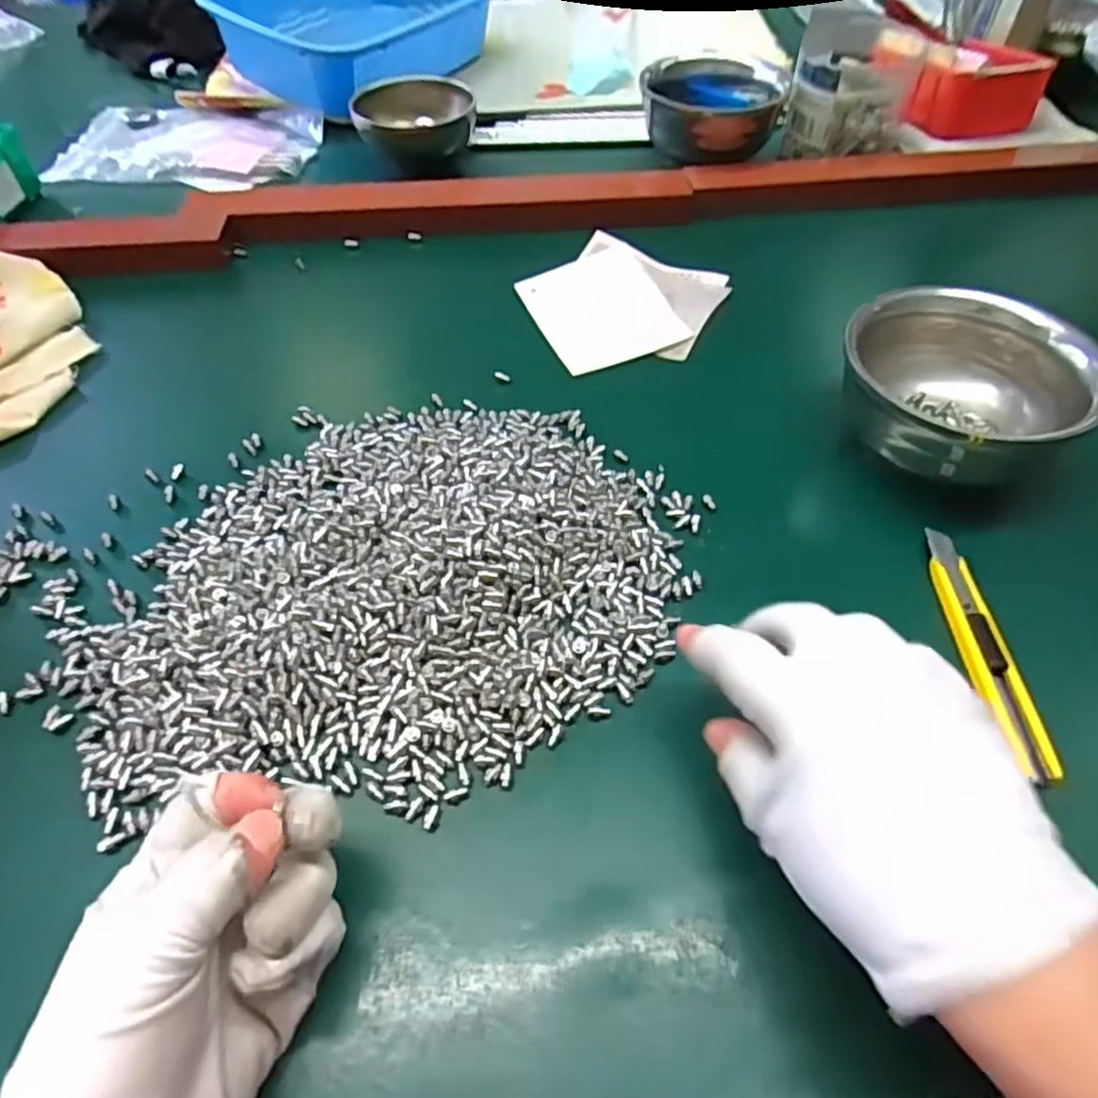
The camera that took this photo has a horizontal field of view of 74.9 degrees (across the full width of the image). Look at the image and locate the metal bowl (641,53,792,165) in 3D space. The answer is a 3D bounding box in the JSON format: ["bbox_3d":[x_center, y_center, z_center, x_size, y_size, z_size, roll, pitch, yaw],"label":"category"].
[{"bbox_3d":[0.142,-0.382,0.626,0.102,0.060,0.108,-26,56,-19],"label":"metal bowl"}]

